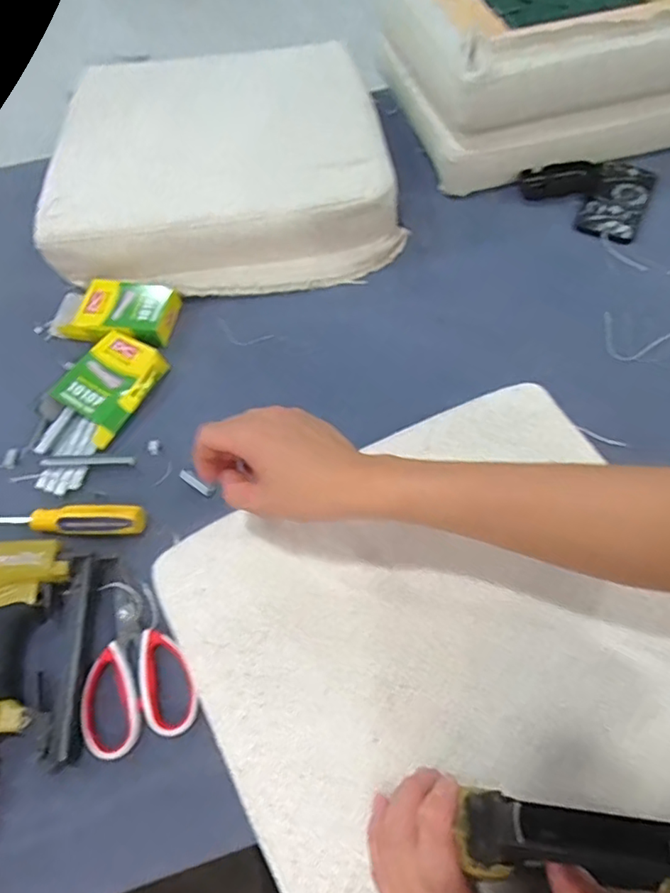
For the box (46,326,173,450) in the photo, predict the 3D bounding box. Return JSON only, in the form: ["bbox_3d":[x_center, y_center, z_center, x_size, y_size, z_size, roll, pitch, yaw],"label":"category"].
[{"bbox_3d":[-0.267,-0.071,0.659,0.095,0.035,0.126,26,64,17],"label":"box"}]

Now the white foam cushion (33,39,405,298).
[{"bbox_3d":[-0.168,-0.425,0.817,0.468,0.095,0.465,-8,60,-2],"label":"white foam cushion"}]

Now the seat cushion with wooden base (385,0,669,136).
[{"bbox_3d":[0.307,-0.660,0.821,0.438,0.088,0.455,-16,60,-6],"label":"seat cushion with wooden base"}]

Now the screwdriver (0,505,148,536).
[{"bbox_3d":[-0.339,0.078,0.579,0.285,0.024,0.029,-1,60,2],"label":"screwdriver"}]

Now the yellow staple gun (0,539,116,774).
[{"bbox_3d":[-0.270,0.202,0.496,0.127,0.040,0.255,-12,60,-4],"label":"yellow staple gun"}]

